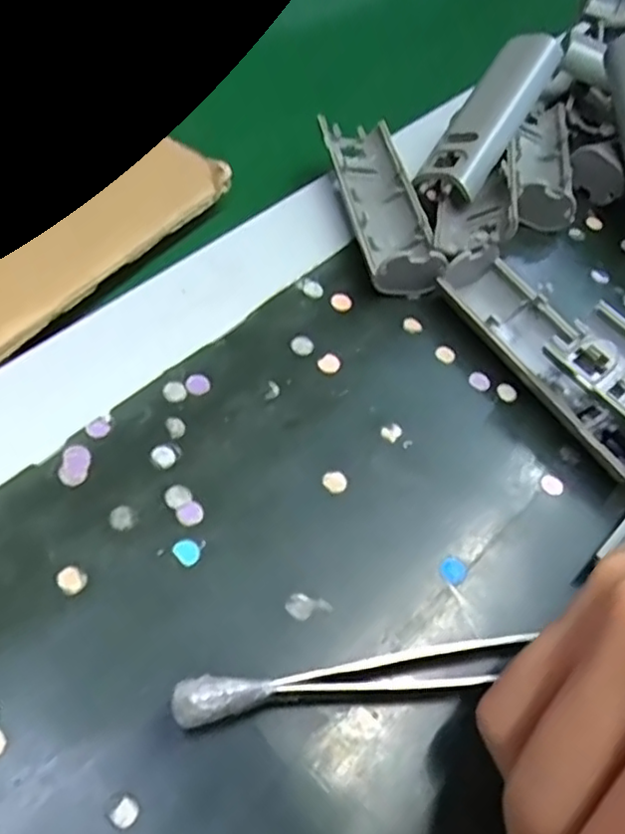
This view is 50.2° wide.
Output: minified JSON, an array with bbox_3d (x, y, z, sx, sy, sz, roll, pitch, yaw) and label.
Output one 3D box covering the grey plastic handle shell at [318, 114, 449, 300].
[{"bbox_3d":[0.029,-0.097,0.296,0.033,0.018,0.114,-3,55,-13],"label":"grey plastic handle shell"}]

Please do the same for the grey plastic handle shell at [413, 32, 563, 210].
[{"bbox_3d":[0.083,-0.140,0.314,0.030,0.020,0.103,28,72,15],"label":"grey plastic handle shell"}]

